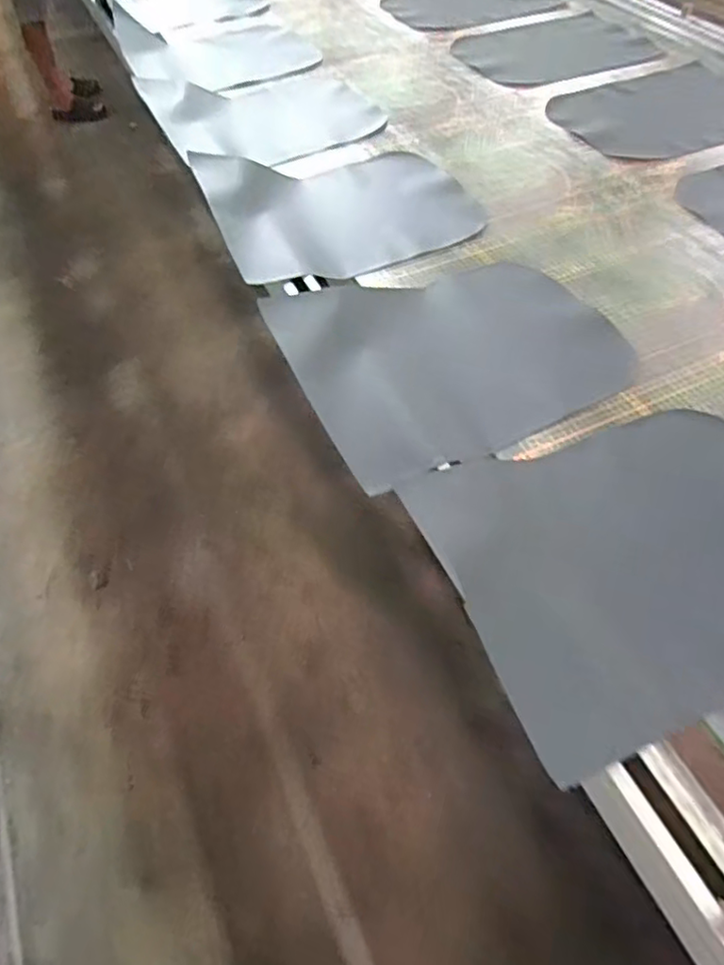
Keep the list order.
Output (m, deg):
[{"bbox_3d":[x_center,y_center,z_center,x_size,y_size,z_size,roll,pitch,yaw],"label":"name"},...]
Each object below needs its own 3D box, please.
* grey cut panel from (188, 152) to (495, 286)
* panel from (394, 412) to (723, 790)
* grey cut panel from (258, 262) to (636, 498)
[{"bbox_3d":[-0.028,-0.468,1.033,0.434,0.080,0.300,-23,57,-16],"label":"grey cut panel"},{"bbox_3d":[0.299,0.063,0.658,0.434,0.067,0.326,-19,56,-13],"label":"panel"},{"bbox_3d":[0.126,-0.188,0.840,0.452,0.062,0.329,-24,57,-16],"label":"grey cut panel"}]

